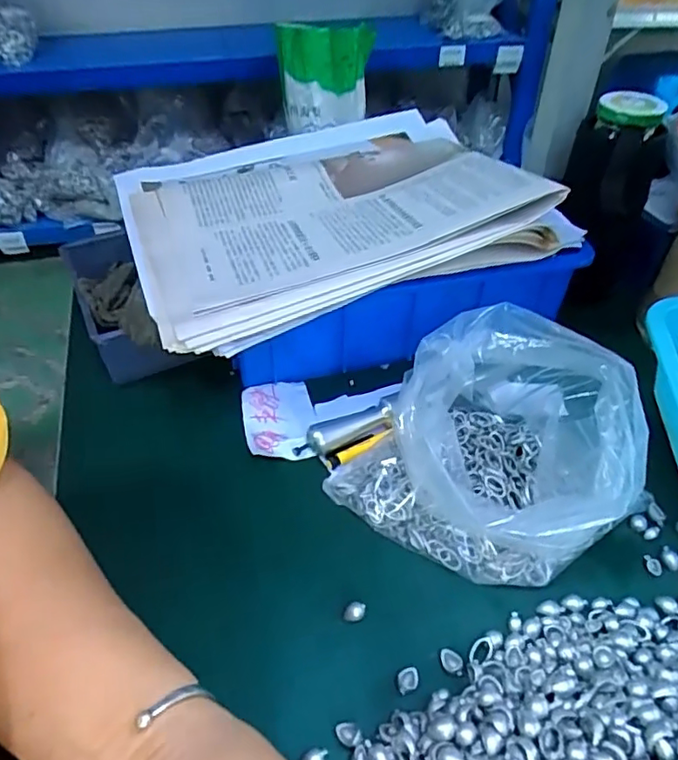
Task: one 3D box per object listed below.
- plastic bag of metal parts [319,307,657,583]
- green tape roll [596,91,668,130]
[{"bbox_3d":[0.098,0.037,0.352,0.165,0.091,0.137,26,49,25],"label":"plastic bag of metal parts"},{"bbox_3d":[0.216,-0.200,0.431,0.046,0.015,0.040,17,46,15],"label":"green tape roll"}]

